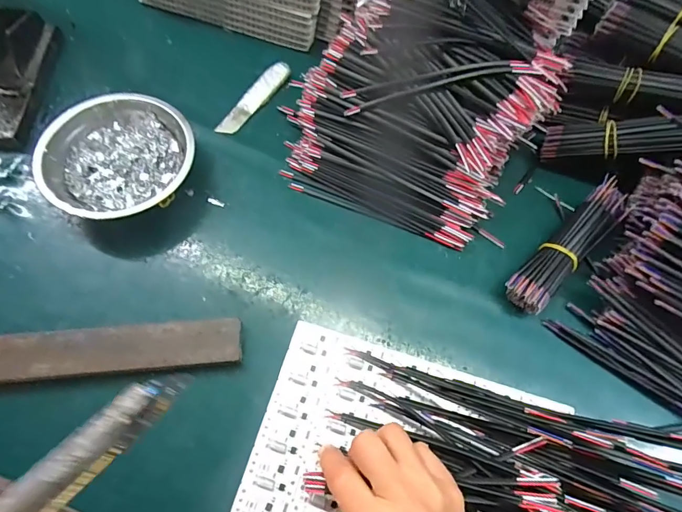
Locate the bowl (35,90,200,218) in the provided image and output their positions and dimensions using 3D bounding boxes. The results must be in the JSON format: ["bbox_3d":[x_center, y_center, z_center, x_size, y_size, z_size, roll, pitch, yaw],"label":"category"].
[{"bbox_3d":[-0.193,-0.085,0.376,0.122,0.049,0.117,1,69,-3],"label":"bowl"}]

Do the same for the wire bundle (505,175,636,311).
[{"bbox_3d":[0.208,-0.010,0.378,0.037,0.028,0.152,44,72,12],"label":"wire bundle"}]

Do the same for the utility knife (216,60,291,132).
[{"bbox_3d":[-0.088,-0.163,0.430,0.020,0.006,0.104,32,70,8],"label":"utility knife"}]

